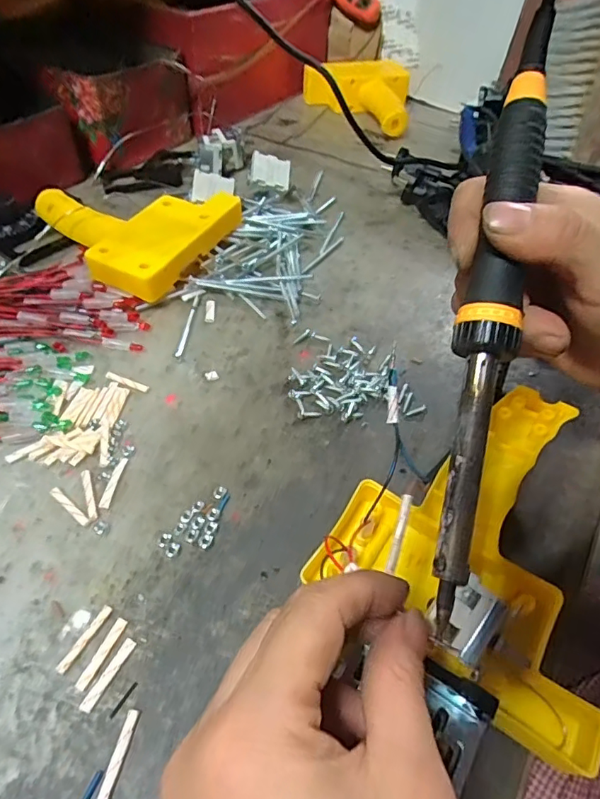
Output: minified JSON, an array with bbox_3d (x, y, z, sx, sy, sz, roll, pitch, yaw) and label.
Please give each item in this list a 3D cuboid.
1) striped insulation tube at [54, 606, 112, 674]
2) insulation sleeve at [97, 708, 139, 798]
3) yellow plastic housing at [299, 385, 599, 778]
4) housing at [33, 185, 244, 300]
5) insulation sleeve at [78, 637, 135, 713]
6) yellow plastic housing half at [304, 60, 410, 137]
[{"bbox_3d":[-0.094,0.104,0.219,0.005,0.004,0.031,23,51,16],"label":"striped insulation tube"},{"bbox_3d":[-0.070,0.136,0.193,0.005,0.004,0.030,10,49,5],"label":"insulation sleeve"},{"bbox_3d":[0.090,0.061,0.245,0.128,0.045,0.149,28,52,18],"label":"yellow plastic housing"},{"bbox_3d":[-0.146,-0.143,0.411,0.153,0.034,0.121,22,51,14],"label":"housing"},{"bbox_3d":[-0.080,0.115,0.210,0.005,0.004,0.030,23,51,15],"label":"insulation sleeve"},{"bbox_3d":[0.070,-0.386,0.640,0.134,0.046,0.146,5,49,0],"label":"yellow plastic housing half"}]

